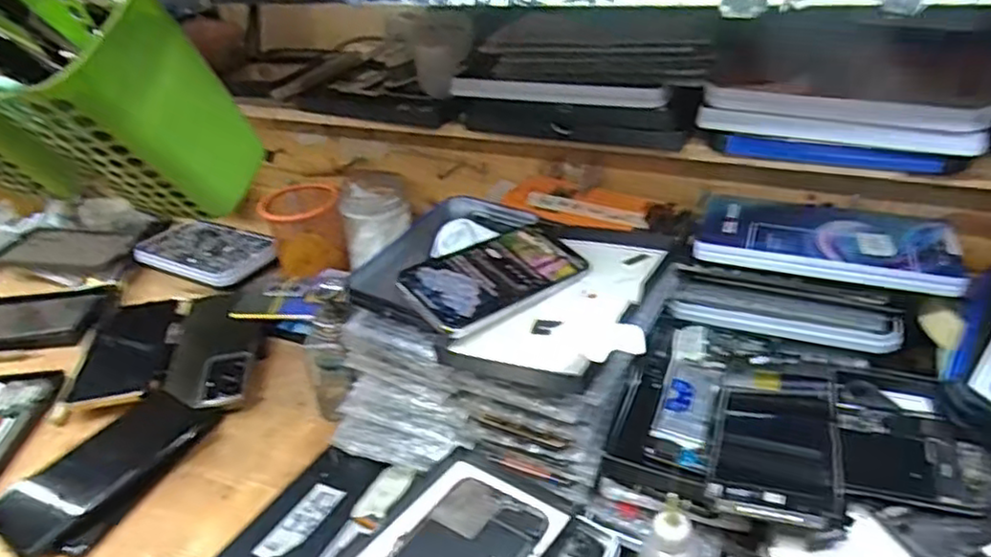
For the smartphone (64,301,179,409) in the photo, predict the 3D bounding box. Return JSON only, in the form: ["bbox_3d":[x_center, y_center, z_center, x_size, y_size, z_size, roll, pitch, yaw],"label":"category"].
[{"bbox_3d":[-0.382,0.069,0.694,0.091,0.010,0.177,-9,32,-6],"label":"smartphone"}]

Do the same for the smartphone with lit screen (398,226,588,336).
[{"bbox_3d":[0.001,-0.003,0.509,0.139,0.010,0.072,-25,53,-38],"label":"smartphone with lit screen"}]

